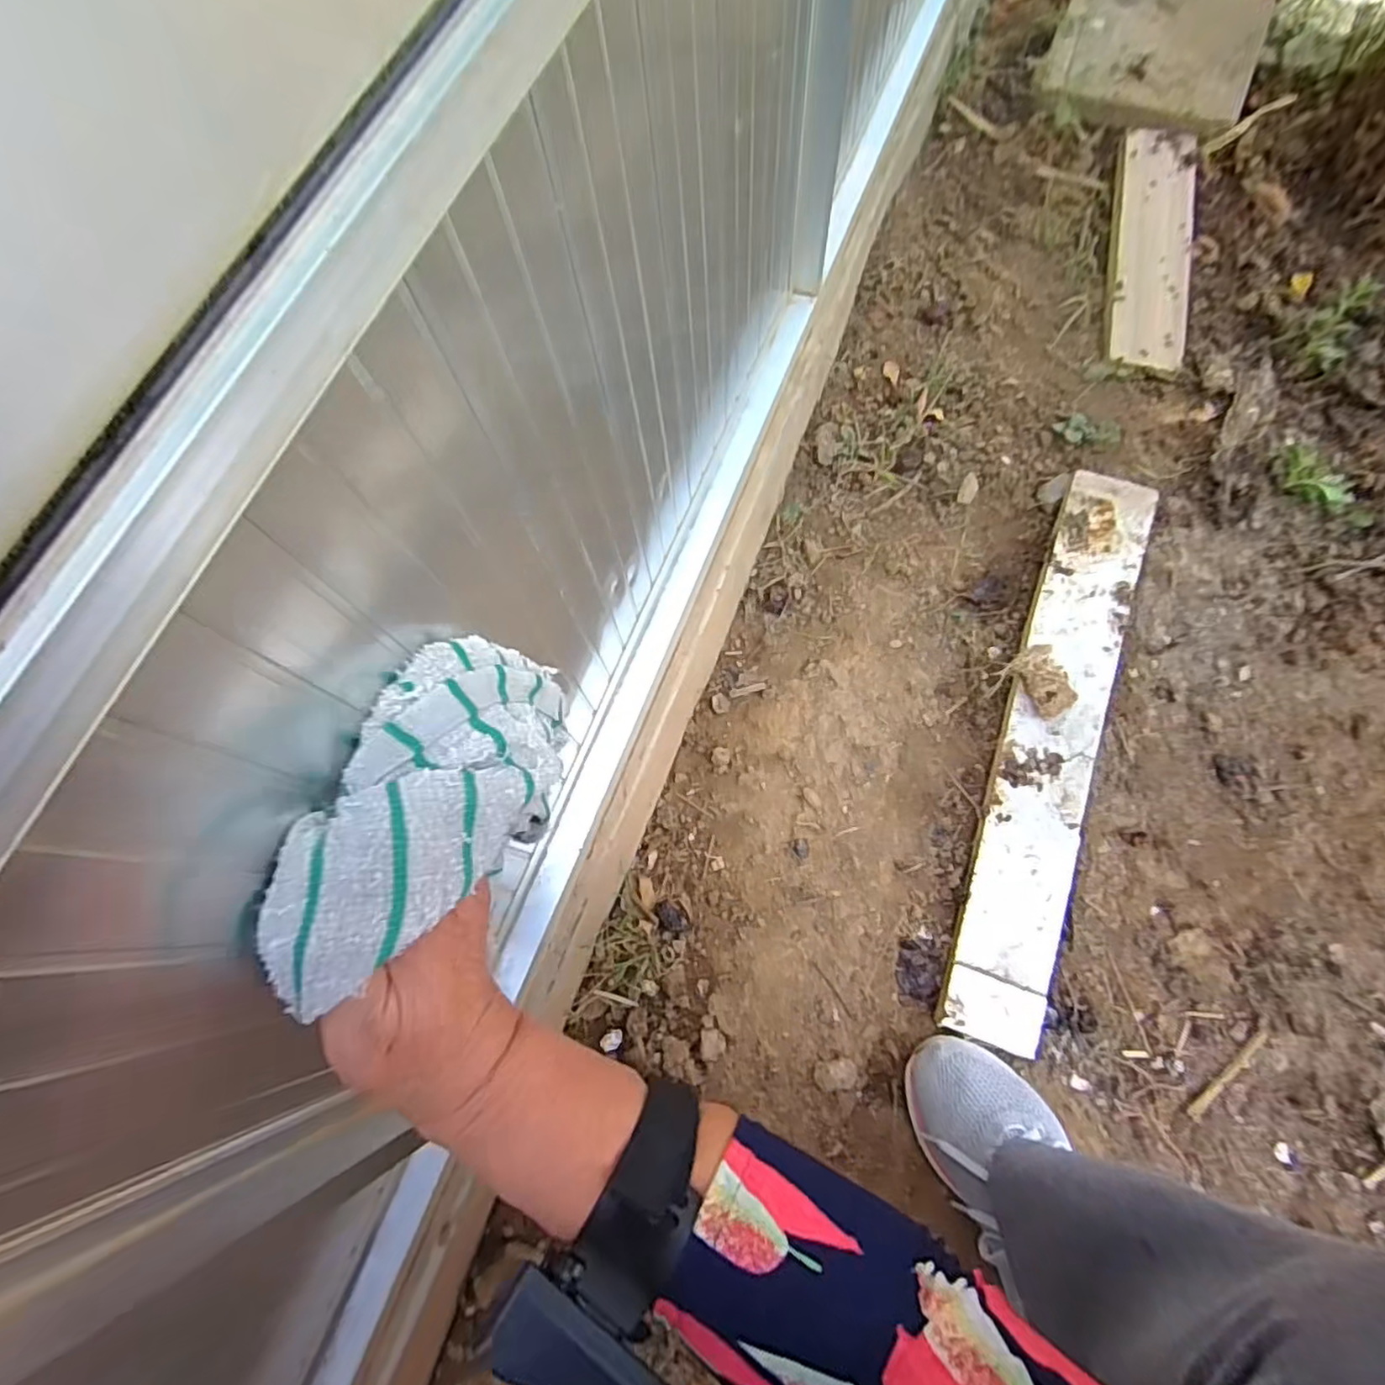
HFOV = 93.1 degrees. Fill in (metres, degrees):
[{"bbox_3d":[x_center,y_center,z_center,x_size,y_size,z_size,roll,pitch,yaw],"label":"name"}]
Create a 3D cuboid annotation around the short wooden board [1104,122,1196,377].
[{"bbox_3d":[0.538,-0.515,0.758,0.090,0.015,0.356,11,74,6],"label":"short wooden board"}]

